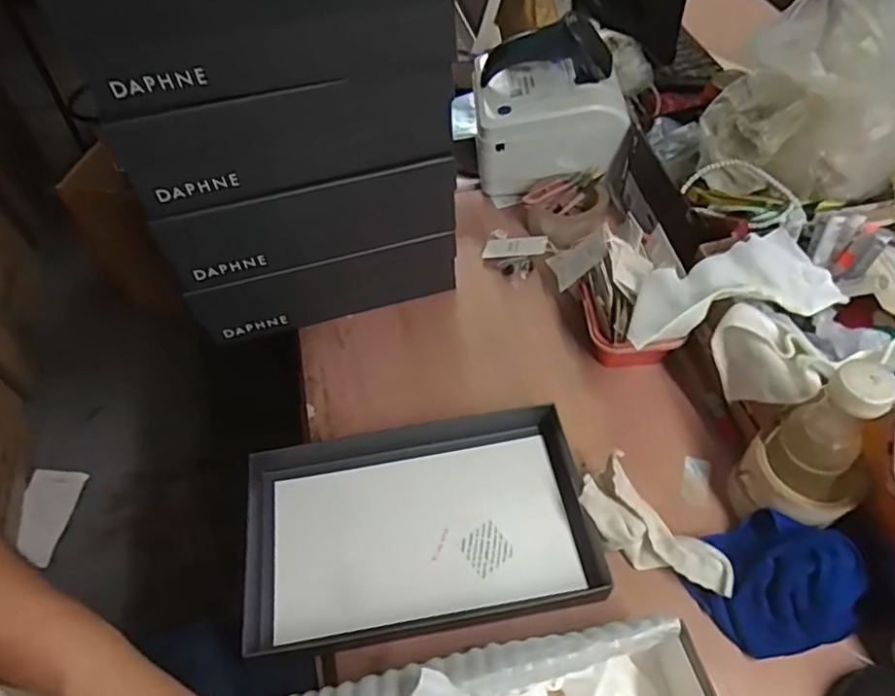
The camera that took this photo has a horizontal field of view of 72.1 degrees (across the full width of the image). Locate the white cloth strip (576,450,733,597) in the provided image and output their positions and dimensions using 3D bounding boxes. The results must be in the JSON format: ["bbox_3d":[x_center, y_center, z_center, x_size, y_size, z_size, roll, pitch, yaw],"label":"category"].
[{"bbox_3d":[0.177,0.164,0.534,0.140,0.056,0.060,35,63,27],"label":"white cloth strip"}]

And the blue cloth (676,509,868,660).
[{"bbox_3d":[0.265,0.190,0.496,0.105,0.061,0.103,-26,55,-14],"label":"blue cloth"}]

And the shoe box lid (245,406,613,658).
[{"bbox_3d":[-0.026,0.164,0.569,0.311,0.038,0.184,-9,53,-2],"label":"shoe box lid"}]

